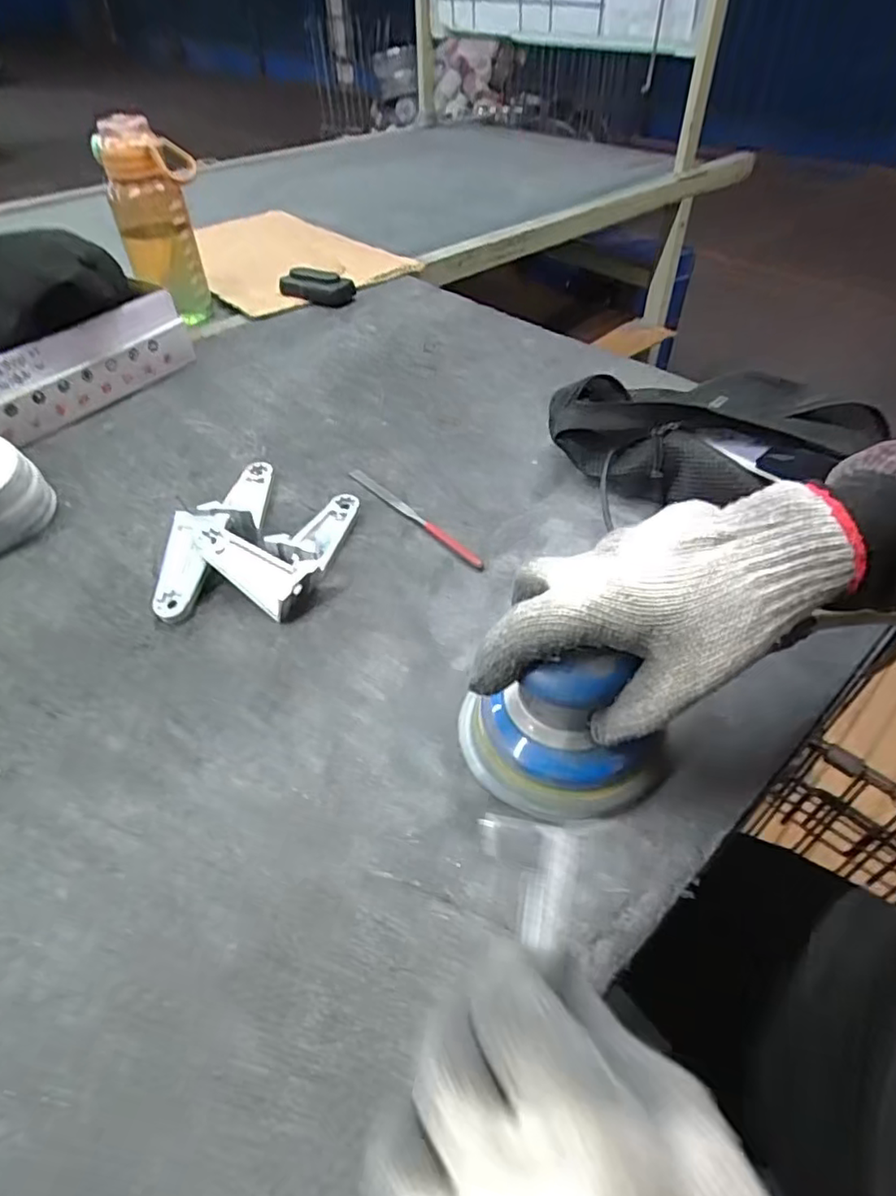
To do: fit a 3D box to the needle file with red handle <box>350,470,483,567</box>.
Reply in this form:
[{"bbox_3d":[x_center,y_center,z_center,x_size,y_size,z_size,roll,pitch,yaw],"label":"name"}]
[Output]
[{"bbox_3d":[-0.032,-0.073,0.535,0.011,0.004,0.172,-33,52,-27],"label":"needle file with red handle"}]

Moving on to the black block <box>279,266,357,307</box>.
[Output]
[{"bbox_3d":[-0.181,-0.432,0.858,0.102,0.039,0.025,12,47,14],"label":"black block"}]

